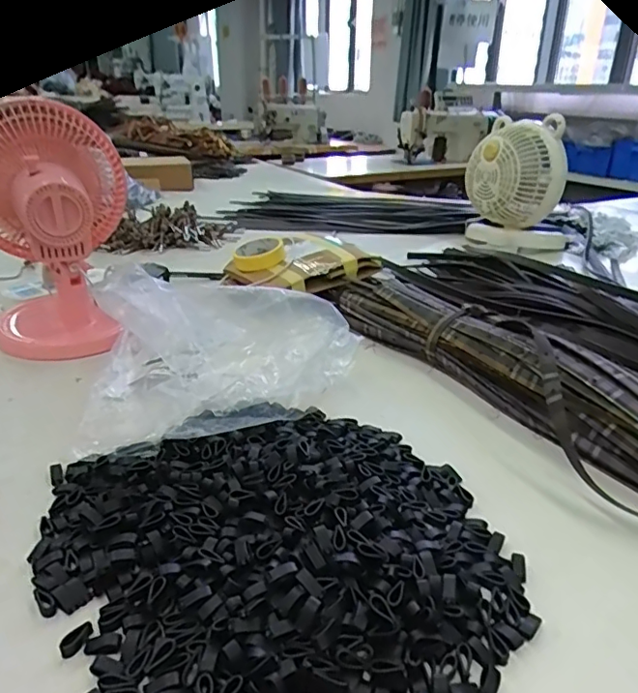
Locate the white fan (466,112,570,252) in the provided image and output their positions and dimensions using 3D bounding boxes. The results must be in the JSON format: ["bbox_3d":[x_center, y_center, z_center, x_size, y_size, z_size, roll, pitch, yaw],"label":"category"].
[{"bbox_3d":[0.449,-0.369,1.236,0.226,0.246,0.170,6,26,12],"label":"white fan"}]

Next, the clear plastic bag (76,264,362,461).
[{"bbox_3d":[-0.111,-0.008,0.640,0.298,0.102,0.245,-6,26,-13],"label":"clear plastic bag"}]

